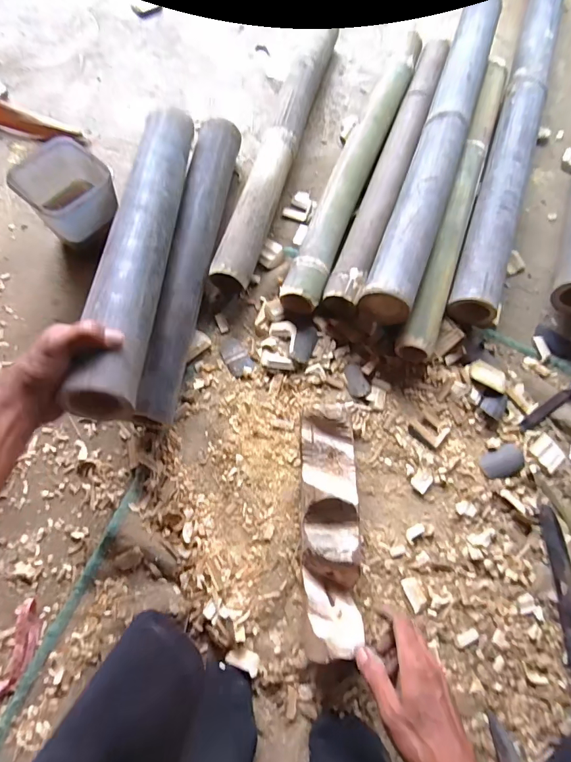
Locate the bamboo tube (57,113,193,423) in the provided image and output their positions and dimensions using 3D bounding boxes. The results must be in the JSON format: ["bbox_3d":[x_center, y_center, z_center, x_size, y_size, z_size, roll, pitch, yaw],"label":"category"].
[{"bbox_3d":[-0.181,-0.189,0.519,0.067,0.059,0.484,2,63,-1],"label":"bamboo tube"}]

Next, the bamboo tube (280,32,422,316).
[{"bbox_3d":[0.126,-0.382,0.717,0.061,0.056,0.615,21,72,5],"label":"bamboo tube"}]

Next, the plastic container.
[{"bbox_3d":[-0.313,-0.276,0.595,0.116,0.060,0.110,42,74,10],"label":"plastic container"}]

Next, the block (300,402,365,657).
[{"bbox_3d":[0.058,0.180,0.529,0.074,0.044,0.292,1,71,-2],"label":"block"}]

